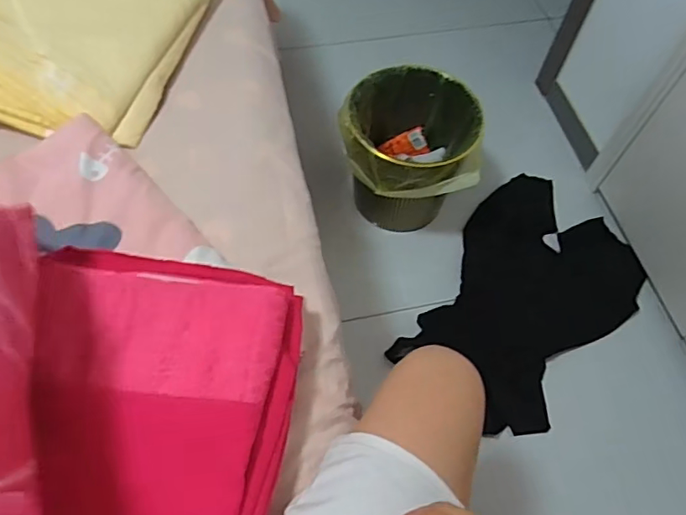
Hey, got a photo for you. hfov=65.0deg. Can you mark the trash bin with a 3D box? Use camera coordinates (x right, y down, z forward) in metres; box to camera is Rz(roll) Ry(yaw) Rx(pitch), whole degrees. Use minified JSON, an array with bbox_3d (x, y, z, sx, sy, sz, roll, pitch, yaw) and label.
[{"bbox_3d":[0.127,-0.203,1.130,0.259,0.277,0.235,1,60,-2],"label":"trash bin"}]

